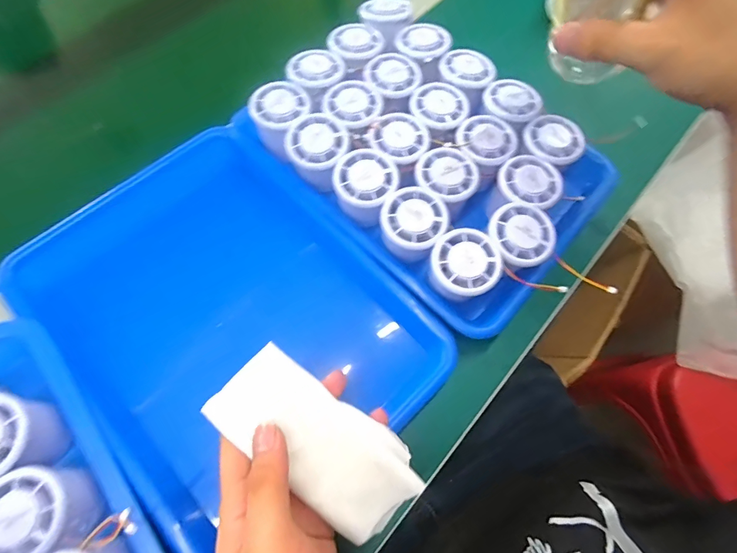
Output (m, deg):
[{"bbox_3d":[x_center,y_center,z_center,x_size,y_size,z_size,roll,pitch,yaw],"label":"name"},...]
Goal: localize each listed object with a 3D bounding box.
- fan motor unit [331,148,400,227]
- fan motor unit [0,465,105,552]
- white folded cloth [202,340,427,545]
[{"bbox_3d":[-0.003,-0.082,0.367,0.055,0.038,0.058,1,67,-1],"label":"fan motor unit"},{"bbox_3d":[-0.220,0.159,0.269,0.057,0.045,0.056,-19,69,-9],"label":"fan motor unit"},{"bbox_3d":[-0.029,0.107,0.255,0.139,0.013,0.063,44,71,-10],"label":"white folded cloth"}]

